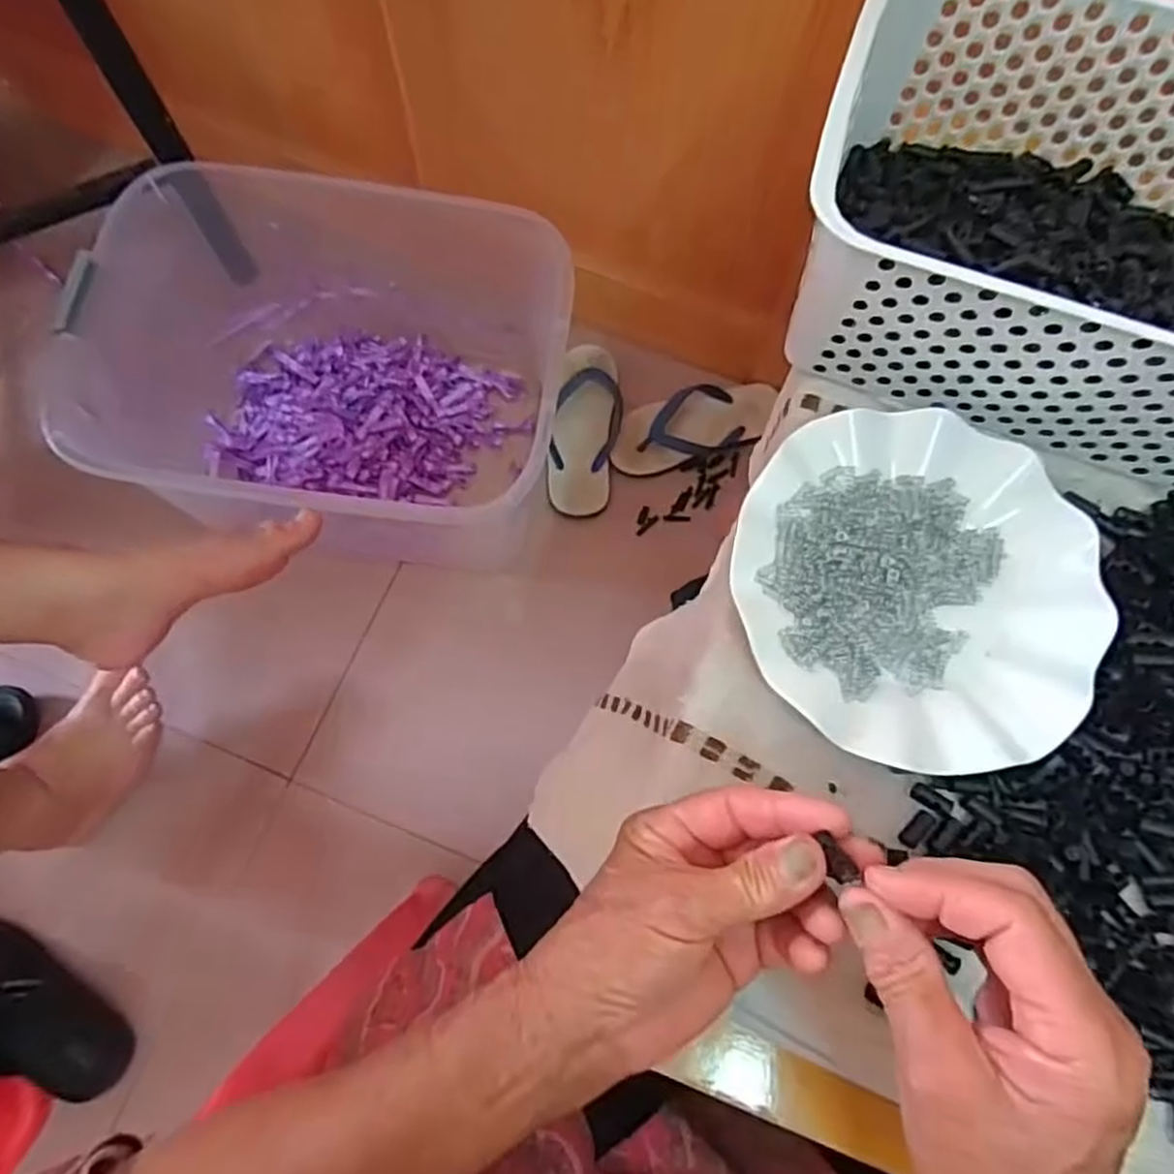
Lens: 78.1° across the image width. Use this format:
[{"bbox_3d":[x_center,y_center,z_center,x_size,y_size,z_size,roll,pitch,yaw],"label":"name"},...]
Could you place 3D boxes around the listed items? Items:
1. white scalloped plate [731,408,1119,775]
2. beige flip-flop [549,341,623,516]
[{"bbox_3d":[0.166,-0.004,0.369,0.178,0.018,0.180,1,75,-2],"label":"white scalloped plate"},{"bbox_3d":[0.000,-0.209,0.937,0.084,0.034,0.236,9,75,0],"label":"beige flip-flop"}]

